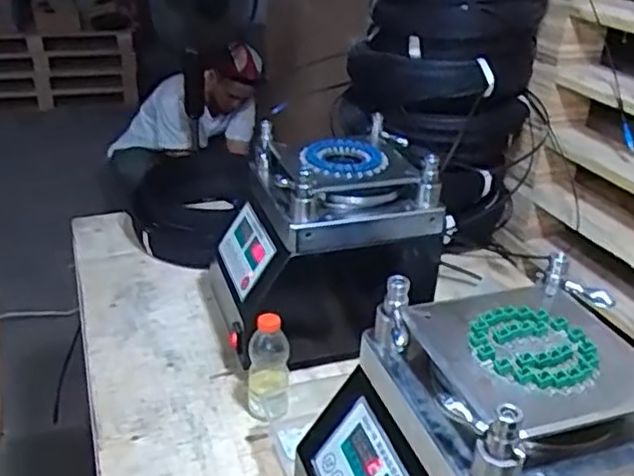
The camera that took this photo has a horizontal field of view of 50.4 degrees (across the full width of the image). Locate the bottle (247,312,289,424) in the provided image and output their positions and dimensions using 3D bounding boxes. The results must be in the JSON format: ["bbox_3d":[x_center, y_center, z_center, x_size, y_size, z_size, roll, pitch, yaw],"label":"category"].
[{"bbox_3d":[-0.061,0.161,0.842,0.052,0.144,0.045,-3,28,-8],"label":"bottle"}]

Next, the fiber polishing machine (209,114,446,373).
[{"bbox_3d":[0.015,0.028,0.993,0.308,0.317,0.224,-6,29,-13],"label":"fiber polishing machine"}]

